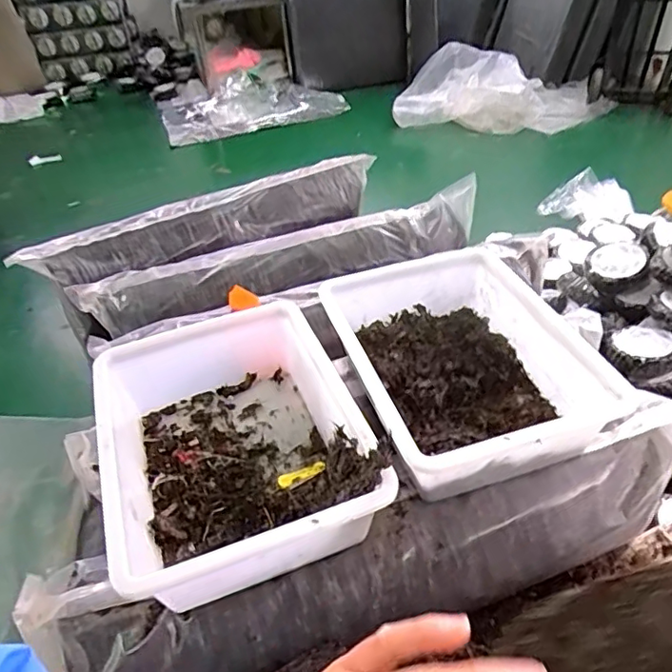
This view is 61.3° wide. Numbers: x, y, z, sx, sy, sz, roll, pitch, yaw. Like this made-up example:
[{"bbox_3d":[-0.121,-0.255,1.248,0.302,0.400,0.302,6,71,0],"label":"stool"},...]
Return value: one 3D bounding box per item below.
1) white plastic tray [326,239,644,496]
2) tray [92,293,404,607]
[{"bbox_3d":[0.170,0.034,0.762,0.282,0.111,0.355,-15,42,-12],"label":"white plastic tray"},{"bbox_3d":[-0.121,0.133,0.678,0.277,0.123,0.346,-14,42,-11],"label":"tray"}]

